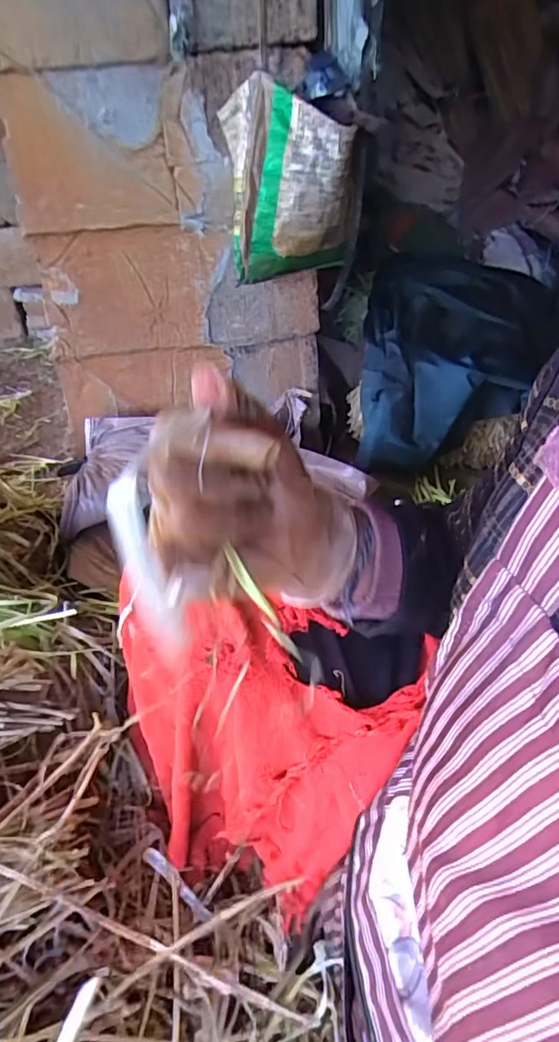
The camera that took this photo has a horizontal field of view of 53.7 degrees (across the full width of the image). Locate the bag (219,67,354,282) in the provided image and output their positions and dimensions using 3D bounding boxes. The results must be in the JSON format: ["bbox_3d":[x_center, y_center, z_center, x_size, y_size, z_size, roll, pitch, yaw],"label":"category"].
[{"bbox_3d":[0.014,-0.452,0.746,0.175,0.208,0.128,-1,36,2],"label":"bag"}]

